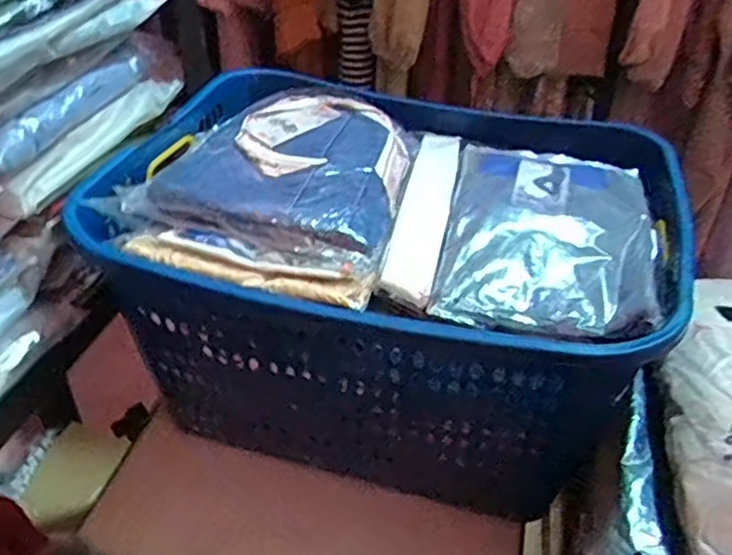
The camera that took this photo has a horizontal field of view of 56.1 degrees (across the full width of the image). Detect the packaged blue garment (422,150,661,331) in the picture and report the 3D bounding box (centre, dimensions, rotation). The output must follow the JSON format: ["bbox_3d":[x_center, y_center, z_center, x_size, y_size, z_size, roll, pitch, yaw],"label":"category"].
[{"bbox_3d":[0.180,-0.050,0.670,0.186,0.039,0.272,10,38,10],"label":"packaged blue garment"}]

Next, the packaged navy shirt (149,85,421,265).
[{"bbox_3d":[-0.061,-0.120,0.698,0.207,0.040,0.257,11,38,11],"label":"packaged navy shirt"}]

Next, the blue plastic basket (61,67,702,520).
[{"bbox_3d":[0.038,-0.004,0.780,0.522,0.312,0.419,12,39,13],"label":"blue plastic basket"}]

